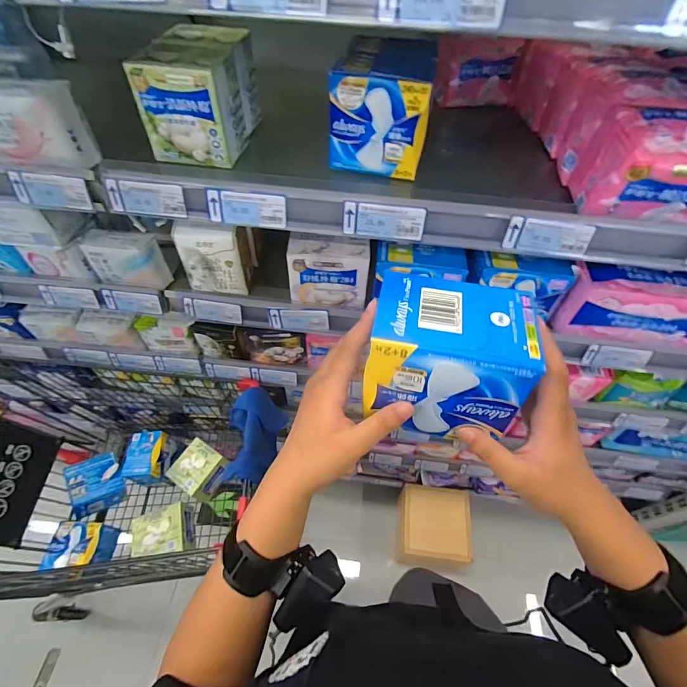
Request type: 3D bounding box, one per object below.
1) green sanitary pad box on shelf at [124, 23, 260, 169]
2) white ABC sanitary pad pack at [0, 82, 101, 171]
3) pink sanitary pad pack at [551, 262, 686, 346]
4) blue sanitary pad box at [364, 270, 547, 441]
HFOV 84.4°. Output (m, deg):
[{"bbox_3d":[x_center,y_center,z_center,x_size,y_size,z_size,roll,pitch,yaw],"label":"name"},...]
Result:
[{"bbox_3d":[-0.177,-0.312,0.476,0.099,0.102,0.141,6,54,2],"label":"green sanitary pad box on shelf"},{"bbox_3d":[-0.362,-0.252,0.436,0.113,0.084,0.049,4,54,1],"label":"white ABC sanitary pad pack"},{"bbox_3d":[0.429,-0.054,0.546,0.203,0.091,0.058,8,54,3],"label":"pink sanitary pad pack"},{"bbox_3d":[0.075,0.006,0.281,0.106,0.077,0.084,11,55,6],"label":"blue sanitary pad box"}]

